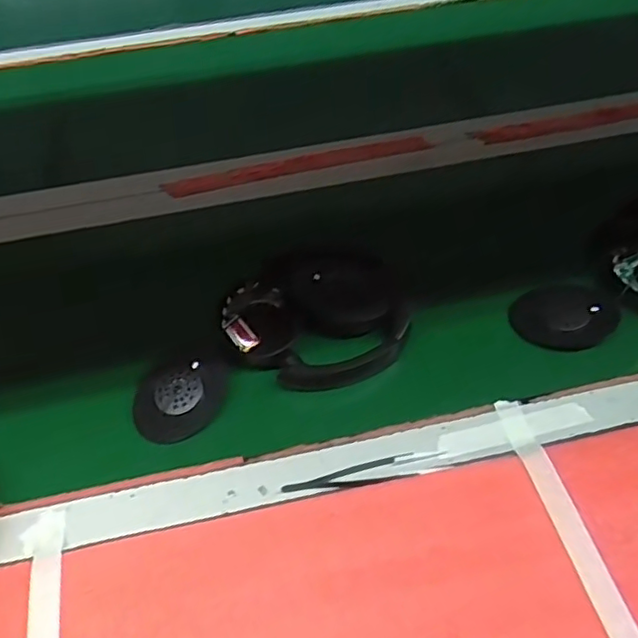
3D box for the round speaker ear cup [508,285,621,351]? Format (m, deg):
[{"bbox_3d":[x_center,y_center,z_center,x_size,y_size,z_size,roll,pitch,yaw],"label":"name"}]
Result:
[{"bbox_3d":[0.205,0.000,0.512,0.075,0.033,0.056,-15,49,-8],"label":"round speaker ear cup"}]

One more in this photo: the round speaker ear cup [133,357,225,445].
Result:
[{"bbox_3d":[-0.113,0.066,0.494,0.073,0.016,0.059,-17,71,-1],"label":"round speaker ear cup"}]

